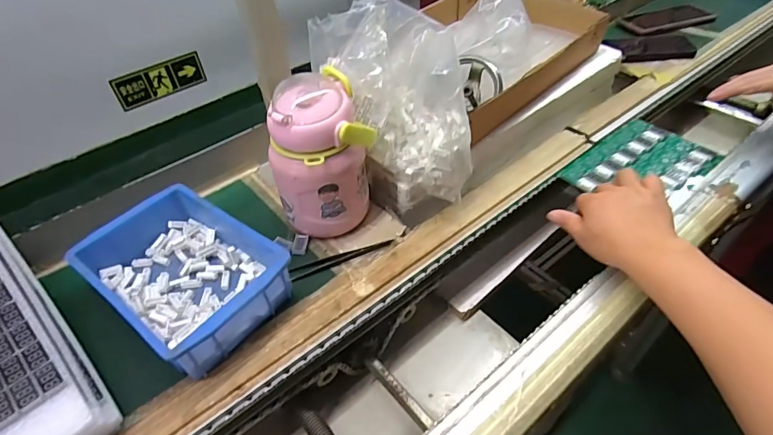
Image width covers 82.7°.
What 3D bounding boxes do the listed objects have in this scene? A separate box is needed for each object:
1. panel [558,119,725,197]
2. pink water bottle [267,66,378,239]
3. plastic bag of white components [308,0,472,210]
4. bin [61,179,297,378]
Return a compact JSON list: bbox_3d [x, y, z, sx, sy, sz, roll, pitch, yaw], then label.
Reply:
[{"bbox_3d":[0.333,-0.070,0.573,0.188,0.012,0.123,-32,50,-24],"label":"panel"},{"bbox_3d":[-0.068,-0.059,0.470,0.102,0.162,0.096,8,47,13],"label":"pink water bottle"},{"bbox_3d":[0.014,-0.123,0.498,0.105,0.201,0.186,-30,51,-22],"label":"plastic bag of white components"},{"bbox_3d":[-0.201,0.056,0.440,0.194,0.062,0.126,28,54,28],"label":"bin"}]

